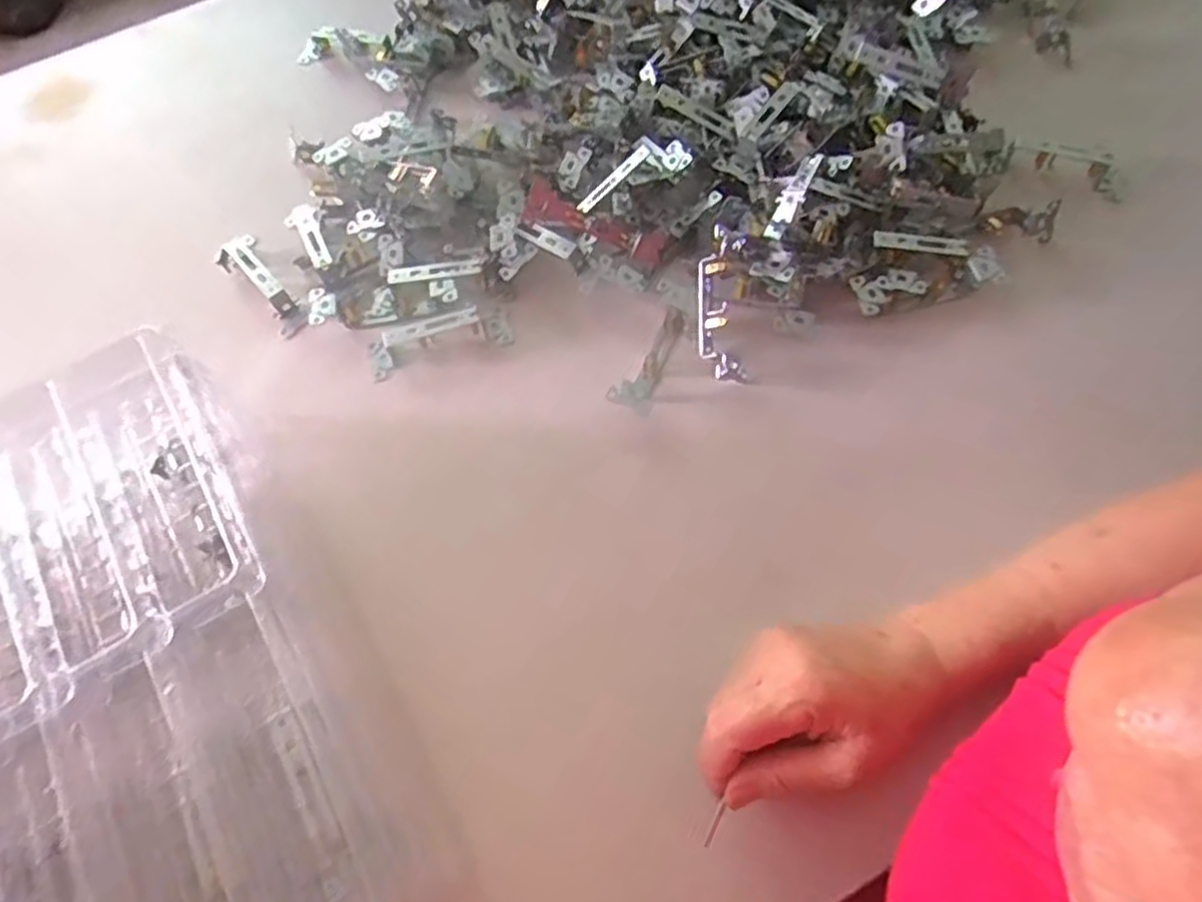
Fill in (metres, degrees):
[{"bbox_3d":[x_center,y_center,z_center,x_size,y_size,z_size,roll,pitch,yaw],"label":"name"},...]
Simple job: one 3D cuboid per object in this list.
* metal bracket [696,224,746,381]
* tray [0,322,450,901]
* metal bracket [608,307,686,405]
[{"bbox_3d":[0.084,-0.101,0.509,0.030,0.034,0.102,0,89,2],"label":"metal bracket"},{"bbox_3d":[-0.348,0.164,0.346,0.431,0.070,0.348,-31,69,-11],"label":"tray"},{"bbox_3d":[0.035,-0.064,0.511,0.022,0.020,0.088,25,69,13],"label":"metal bracket"}]

